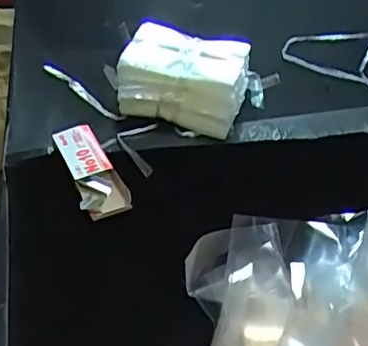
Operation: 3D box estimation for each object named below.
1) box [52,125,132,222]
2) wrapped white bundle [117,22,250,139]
[{"bbox_3d":[-0.067,-0.002,0.420,0.034,0.013,0.090,-16,47,-17],"label":"box"},{"bbox_3d":[0.000,-0.074,0.481,0.098,0.061,0.077,15,44,12],"label":"wrapped white bundle"}]

